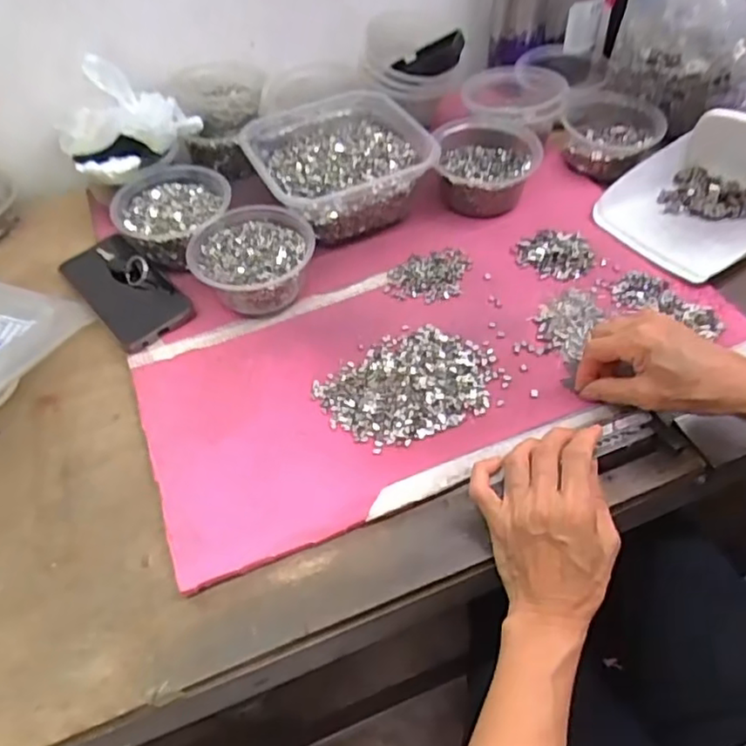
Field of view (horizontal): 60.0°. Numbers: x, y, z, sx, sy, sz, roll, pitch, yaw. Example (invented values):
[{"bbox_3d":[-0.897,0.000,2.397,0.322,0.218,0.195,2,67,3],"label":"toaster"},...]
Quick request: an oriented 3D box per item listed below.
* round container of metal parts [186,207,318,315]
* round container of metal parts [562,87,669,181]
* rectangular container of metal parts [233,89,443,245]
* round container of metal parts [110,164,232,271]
[{"bbox_3d":[-0.113,-0.105,0.620,0.117,0.054,0.115,-5,53,0],"label":"round container of metal parts"},{"bbox_3d":[0.271,-0.280,0.741,0.104,0.043,0.111,-2,50,2],"label":"round container of metal parts"},{"bbox_3d":[-0.041,-0.231,0.704,0.177,0.064,0.185,-20,52,-12],"label":"rectangular container of metal parts"},{"bbox_3d":[-0.201,-0.162,0.663,0.111,0.044,0.107,-36,57,-24],"label":"round container of metal parts"}]

